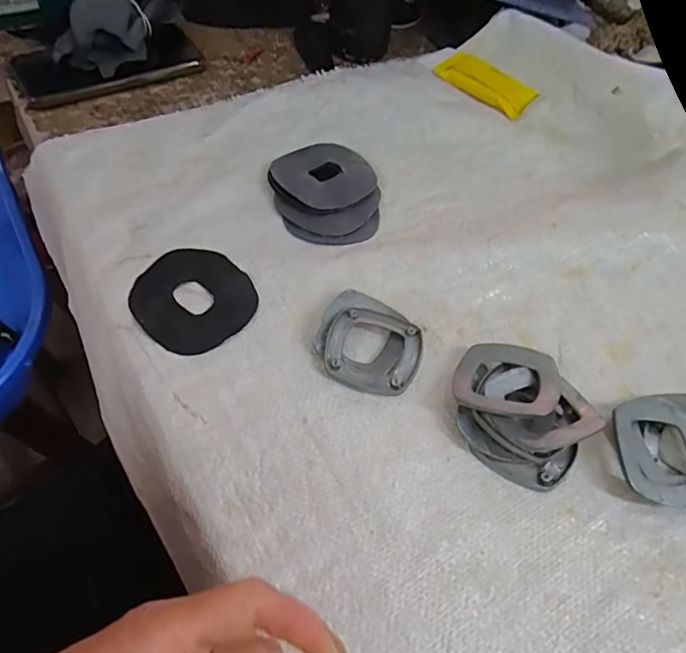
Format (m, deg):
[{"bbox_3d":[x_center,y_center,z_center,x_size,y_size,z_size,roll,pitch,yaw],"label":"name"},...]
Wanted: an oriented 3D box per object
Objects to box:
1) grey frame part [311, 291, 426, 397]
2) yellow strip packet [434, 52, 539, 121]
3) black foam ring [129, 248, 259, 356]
[{"bbox_3d":[0.018,0.010,0.342,0.068,0.013,0.066,21,57,9],"label":"grey frame part"},{"bbox_3d":[0.144,-0.246,0.518,0.052,0.008,0.099,-38,67,-26],"label":"yellow strip packet"},{"bbox_3d":[-0.103,-0.020,0.353,0.080,0.005,0.077,2,56,-4],"label":"black foam ring"}]

